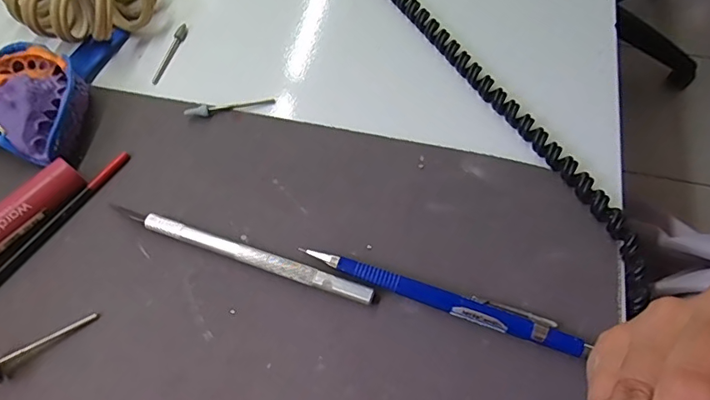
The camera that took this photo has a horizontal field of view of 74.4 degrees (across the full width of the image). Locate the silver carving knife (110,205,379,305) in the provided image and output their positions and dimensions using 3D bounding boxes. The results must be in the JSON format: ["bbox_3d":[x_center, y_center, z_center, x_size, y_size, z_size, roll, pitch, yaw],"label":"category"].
[{"bbox_3d":[-0.054,0.024,0.223,0.133,0.007,0.010,18,66,9],"label":"silver carving knife"}]

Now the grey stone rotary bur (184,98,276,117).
[{"bbox_3d":[-0.069,-0.052,0.260,0.048,0.006,0.006,-14,65,-6],"label":"grey stone rotary bur"}]

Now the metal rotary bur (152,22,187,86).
[{"bbox_3d":[-0.111,-0.089,0.281,0.005,0.004,0.044,15,66,7],"label":"metal rotary bur"}]

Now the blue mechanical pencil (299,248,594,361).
[{"bbox_3d":[0.040,0.044,0.212,0.127,0.009,0.013,18,66,9],"label":"blue mechanical pencil"}]

